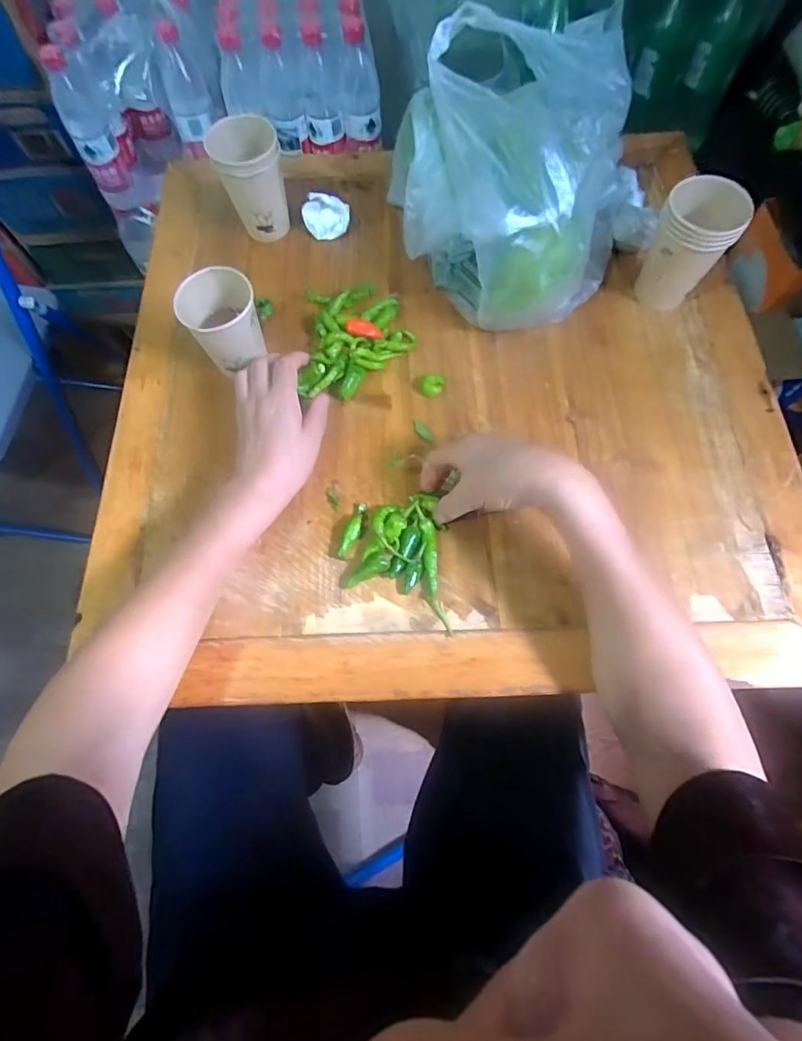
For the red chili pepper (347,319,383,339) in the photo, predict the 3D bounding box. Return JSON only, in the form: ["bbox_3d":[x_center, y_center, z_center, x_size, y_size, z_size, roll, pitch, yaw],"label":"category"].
[{"bbox_3d":[-0.037,-0.198,0.508,0.038,0.010,0.015,12,70,-13],"label":"red chili pepper"}]

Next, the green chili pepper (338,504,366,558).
[{"bbox_3d":[-0.043,0.009,0.449,0.012,0.014,0.055,19,72,8],"label":"green chili pepper"}]

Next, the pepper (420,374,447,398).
[{"bbox_3d":[0.032,-0.139,0.500,0.022,0.012,0.024,0,71,1],"label":"pepper"}]

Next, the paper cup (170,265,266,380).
[{"bbox_3d":[-0.173,-0.193,0.493,0.068,0.088,0.069,0,68,0],"label":"paper cup"}]

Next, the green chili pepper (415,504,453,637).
[{"bbox_3d":[0.028,0.042,0.430,0.016,0.016,0.112,-8,71,-1],"label":"green chili pepper"}]

